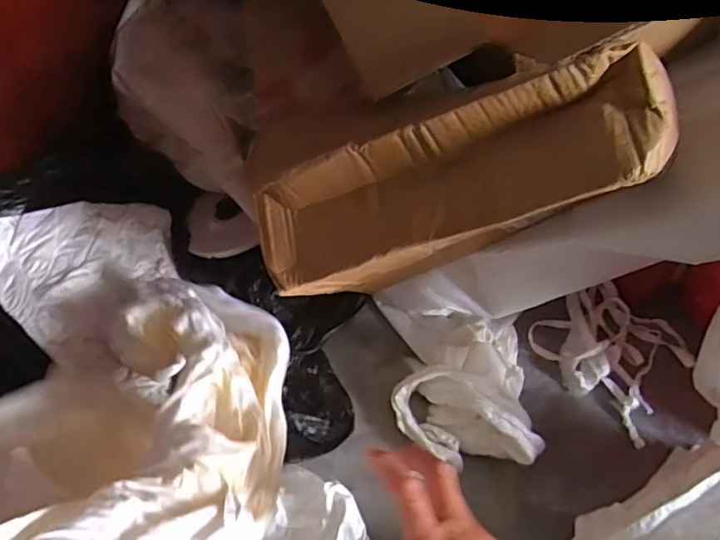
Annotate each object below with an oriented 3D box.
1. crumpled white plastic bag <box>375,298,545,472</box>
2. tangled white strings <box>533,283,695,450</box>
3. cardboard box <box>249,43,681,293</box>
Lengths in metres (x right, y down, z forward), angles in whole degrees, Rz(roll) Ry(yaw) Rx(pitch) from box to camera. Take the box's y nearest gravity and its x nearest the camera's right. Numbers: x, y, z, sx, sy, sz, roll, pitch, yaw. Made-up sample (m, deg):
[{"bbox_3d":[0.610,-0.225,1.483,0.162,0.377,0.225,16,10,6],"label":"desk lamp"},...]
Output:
[{"bbox_3d":[0.114,0.124,0.673,0.177,0.079,0.212,3,55,2],"label":"crumpled white plastic bag"},{"bbox_3d":[0.334,0.096,0.718,0.174,0.034,0.182,-38,63,-23],"label":"tangled white strings"},{"bbox_3d":[0.052,-0.067,0.431,0.341,0.073,0.087,-19,50,28],"label":"cardboard box"}]

